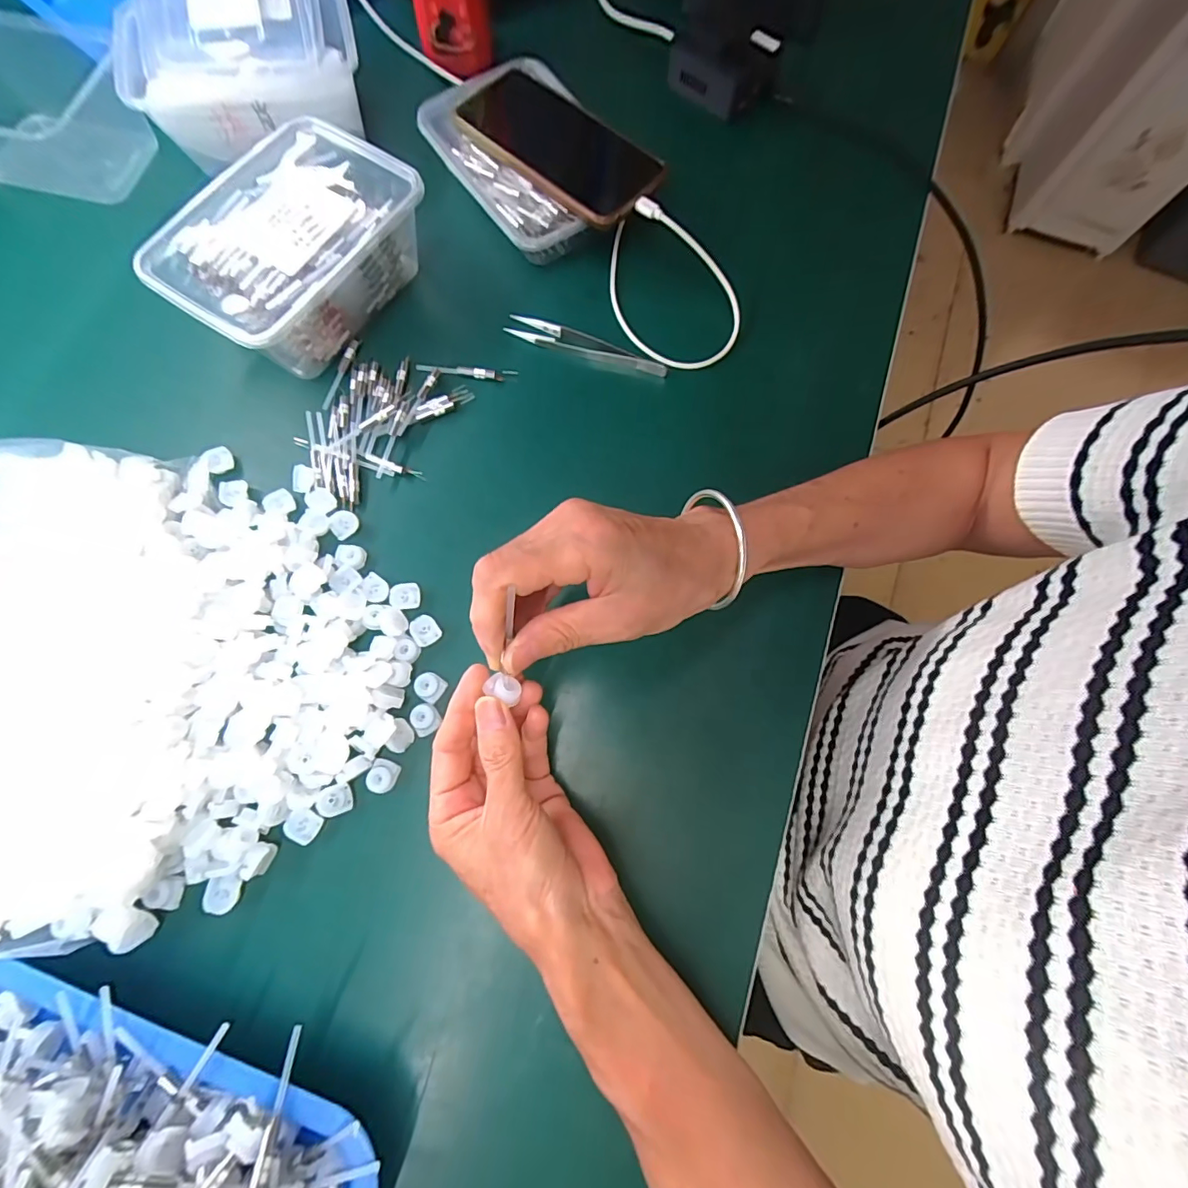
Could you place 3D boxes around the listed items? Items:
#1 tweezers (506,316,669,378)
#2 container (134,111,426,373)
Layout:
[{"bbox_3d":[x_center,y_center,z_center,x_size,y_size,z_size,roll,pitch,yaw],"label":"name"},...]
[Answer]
[{"bbox_3d":[-0.006,-0.185,0.376,0.122,0.011,0.018,20,75,3],"label":"tweezers"},{"bbox_3d":[-0.208,-0.240,0.359,0.119,0.058,0.171,33,76,7],"label":"container"}]

